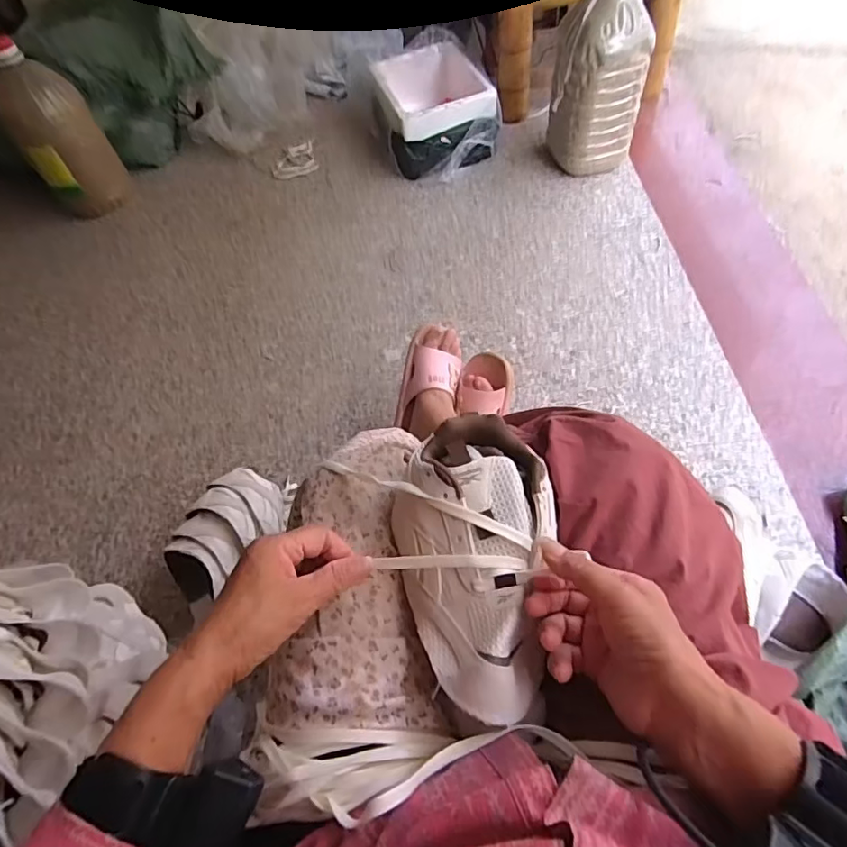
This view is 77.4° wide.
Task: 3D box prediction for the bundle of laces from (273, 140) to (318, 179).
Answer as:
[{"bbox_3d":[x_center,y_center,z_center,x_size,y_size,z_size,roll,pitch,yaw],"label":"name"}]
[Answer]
[{"bbox_3d":[-0.362,-0.733,1.477,0.121,0.014,0.133,-14,57,-6],"label":"bundle of laces"}]

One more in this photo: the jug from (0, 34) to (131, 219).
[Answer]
[{"bbox_3d":[-0.900,-0.708,1.306,0.178,0.348,0.144,-24,58,-9],"label":"jug"}]

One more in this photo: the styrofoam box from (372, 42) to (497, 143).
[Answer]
[{"bbox_3d":[0.026,-0.830,1.405,0.283,0.155,0.375,-12,57,-2],"label":"styrofoam box"}]

